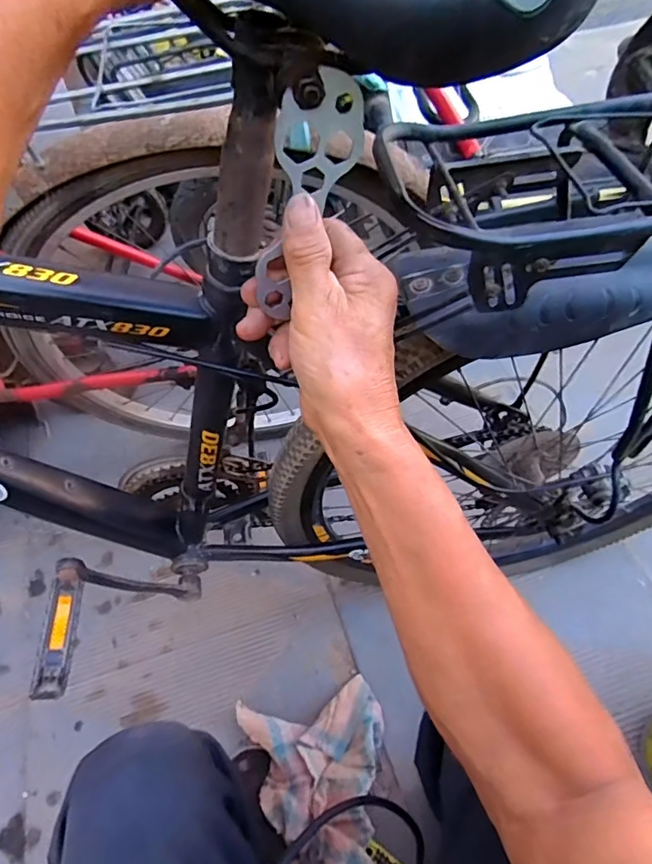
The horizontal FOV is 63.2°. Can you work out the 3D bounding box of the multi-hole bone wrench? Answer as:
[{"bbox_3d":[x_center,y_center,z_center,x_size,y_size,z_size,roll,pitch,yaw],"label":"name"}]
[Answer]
[{"bbox_3d":[-0.015,-0.118,0.279,0.043,0.125,0.005,4,41,-26],"label":"multi-hole bone wrench"}]

